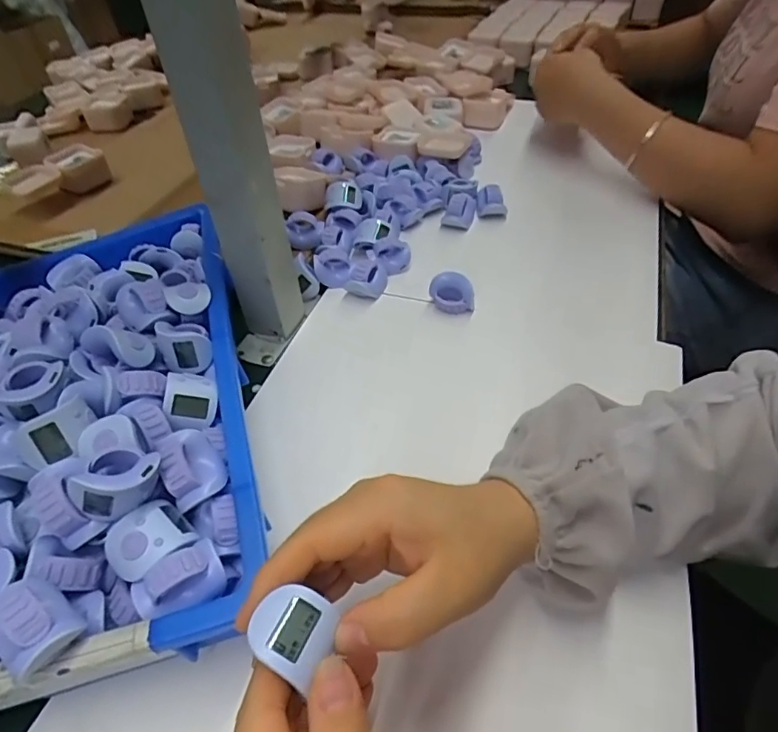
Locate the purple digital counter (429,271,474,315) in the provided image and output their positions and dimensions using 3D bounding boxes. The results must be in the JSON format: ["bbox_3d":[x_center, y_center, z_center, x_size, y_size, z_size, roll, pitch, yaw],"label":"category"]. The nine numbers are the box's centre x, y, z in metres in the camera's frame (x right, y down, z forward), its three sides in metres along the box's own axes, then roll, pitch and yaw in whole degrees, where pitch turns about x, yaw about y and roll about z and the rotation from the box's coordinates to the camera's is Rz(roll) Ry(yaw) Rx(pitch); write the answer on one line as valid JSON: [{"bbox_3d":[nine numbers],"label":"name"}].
[{"bbox_3d":[0.055,-0.064,0.473,0.038,0.032,0.020,5,46,8],"label":"purple digital counter"}]

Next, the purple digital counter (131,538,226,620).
[{"bbox_3d":[-0.102,0.102,0.259,0.041,0.020,0.026,-28,50,-21],"label":"purple digital counter"}]

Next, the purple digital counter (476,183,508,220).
[{"bbox_3d":[0.113,-0.181,0.592,0.032,0.027,0.029,2,46,6],"label":"purple digital counter"}]

